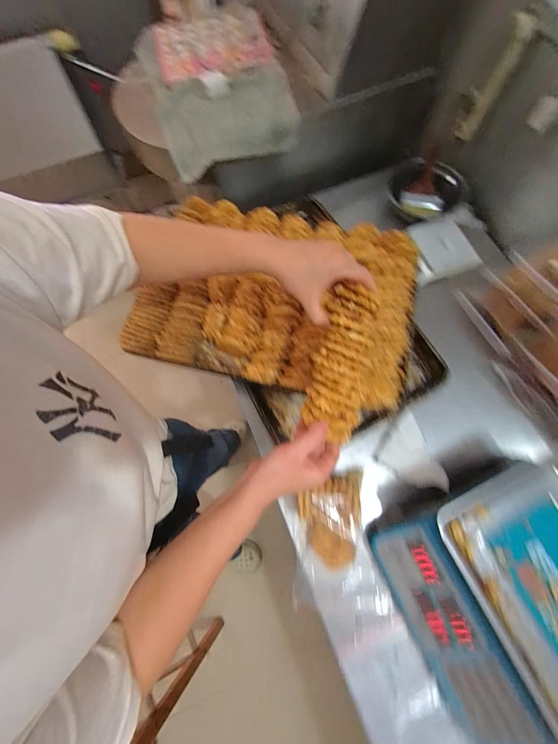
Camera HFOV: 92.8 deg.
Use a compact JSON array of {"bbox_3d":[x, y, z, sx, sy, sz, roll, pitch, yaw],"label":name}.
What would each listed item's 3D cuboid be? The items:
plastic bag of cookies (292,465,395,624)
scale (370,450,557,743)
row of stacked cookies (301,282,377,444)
[{"bbox_3d":[0.103,0.324,0.486,0.159,0.067,0.244,-7,73,-1],"label":"plastic bag of cookies"},{"bbox_3d":[0.399,0.363,0.429,0.362,0.141,0.369,-26,74,-6],"label":"scale"},{"bbox_3d":[0.084,-0.016,0.364,0.069,0.027,0.206,12,80,5],"label":"row of stacked cookies"}]

